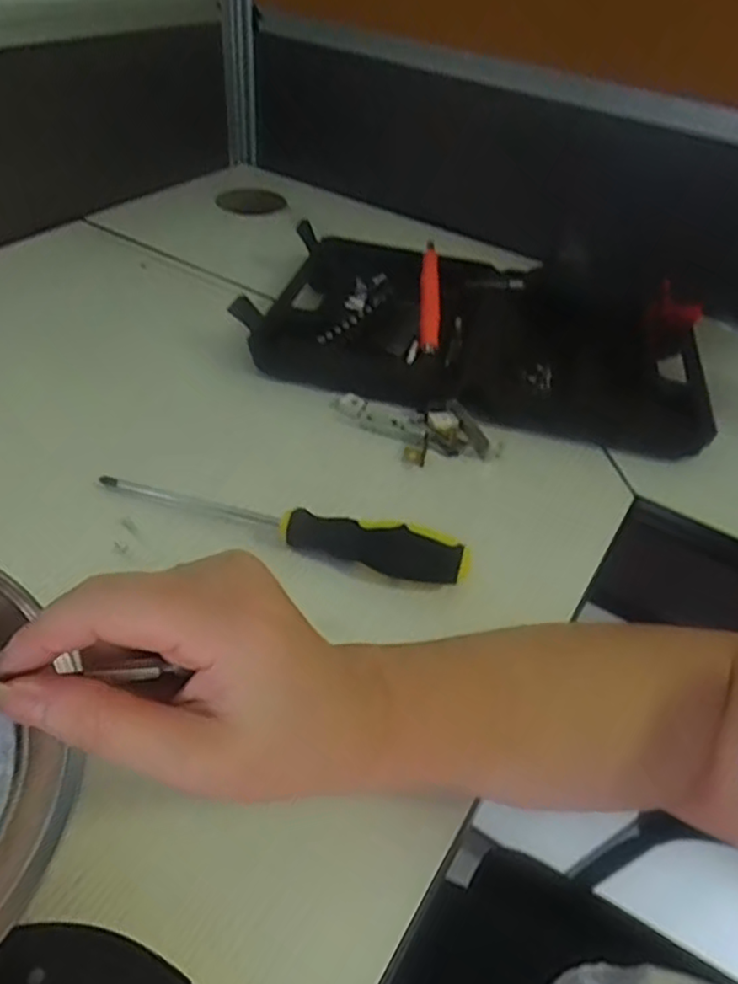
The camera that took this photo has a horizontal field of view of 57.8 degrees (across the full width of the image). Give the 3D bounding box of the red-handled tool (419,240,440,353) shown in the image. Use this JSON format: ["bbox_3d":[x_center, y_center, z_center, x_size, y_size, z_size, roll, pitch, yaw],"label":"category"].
[{"bbox_3d":[0.052,-0.171,0.574,0.016,0.015,0.168,6,43,-1],"label":"red-handled tool"}]

